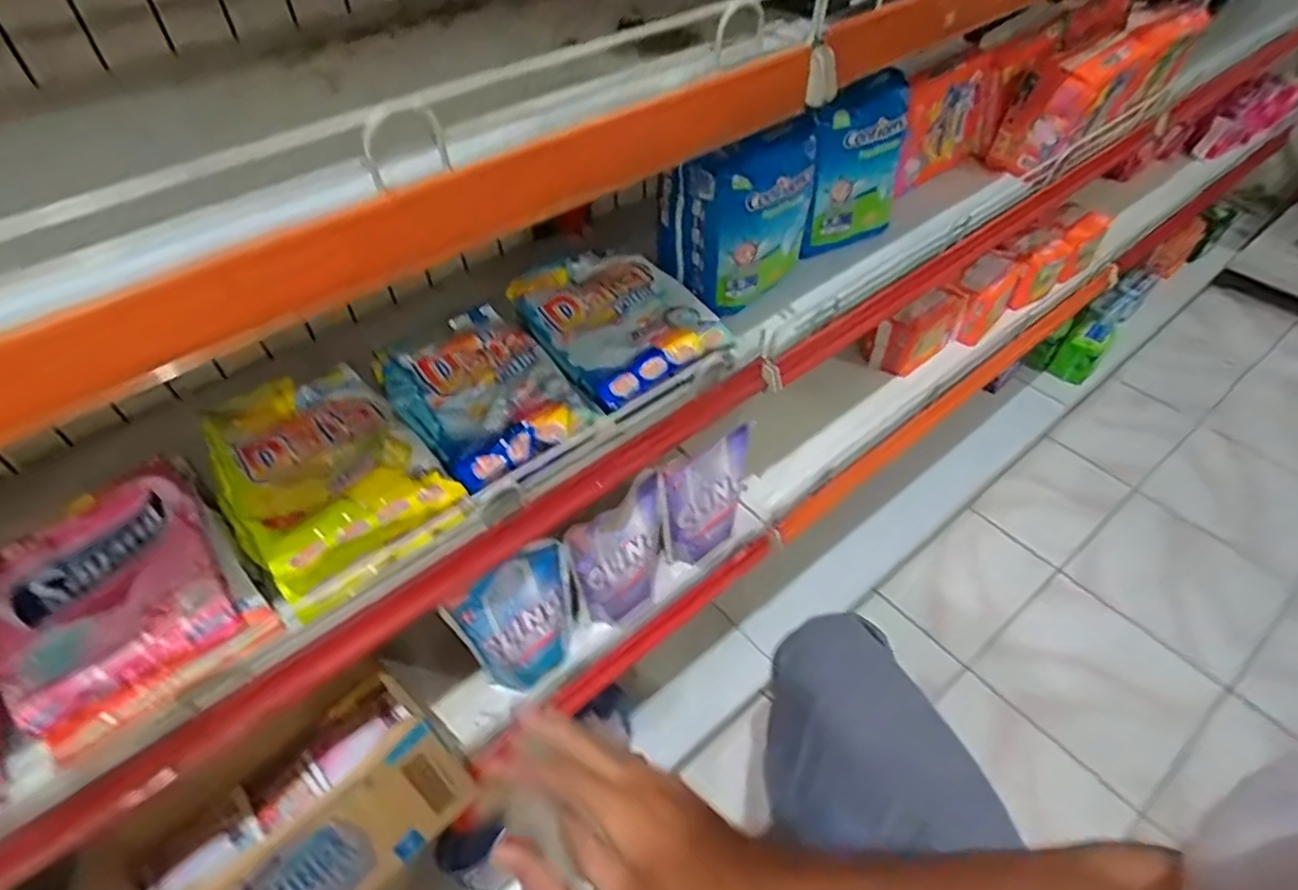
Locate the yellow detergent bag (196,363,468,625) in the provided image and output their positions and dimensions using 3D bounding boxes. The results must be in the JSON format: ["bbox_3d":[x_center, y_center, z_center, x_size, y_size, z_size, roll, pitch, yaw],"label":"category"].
[{"bbox_3d":[-0.273,0.018,0.569,0.146,0.047,0.232,-34,56,-25],"label":"yellow detergent bag"}]

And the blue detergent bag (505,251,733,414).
[{"bbox_3d":[-0.039,-0.134,0.687,0.149,0.037,0.215,-26,53,-20],"label":"blue detergent bag"}]

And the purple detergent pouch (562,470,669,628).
[{"bbox_3d":[-0.024,0.121,0.730,0.116,0.182,0.041,-36,57,-26],"label":"purple detergent pouch"}]

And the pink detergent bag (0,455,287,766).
[{"bbox_3d":[-0.395,0.101,0.506,0.147,0.041,0.213,-35,57,-26],"label":"pink detergent bag"}]

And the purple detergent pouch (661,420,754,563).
[{"bbox_3d":[0.072,0.064,0.777,0.124,0.158,0.042,-35,57,-26],"label":"purple detergent pouch"}]

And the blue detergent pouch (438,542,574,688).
[{"bbox_3d":[-0.122,0.175,0.666,0.117,0.172,0.041,-28,54,-22],"label":"blue detergent pouch"}]

